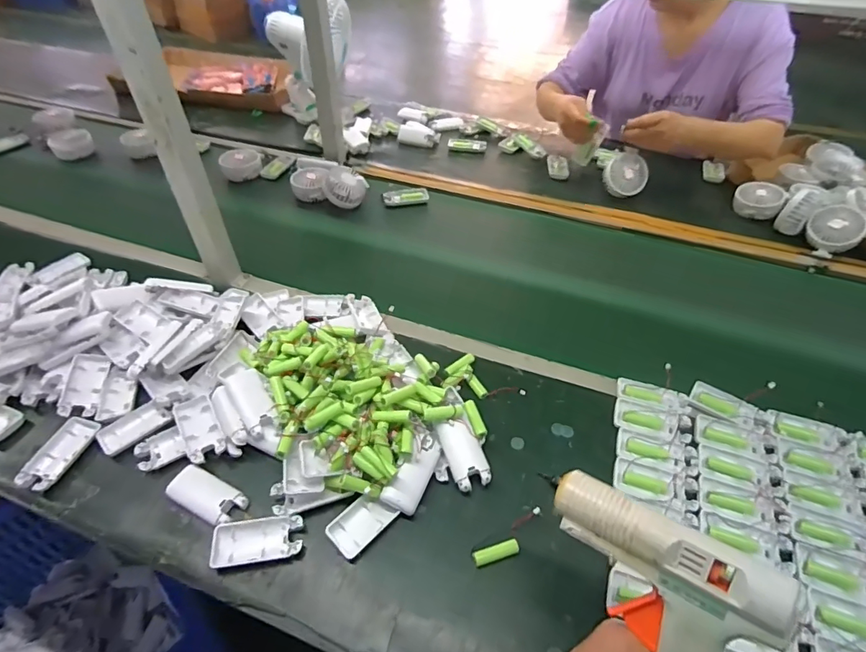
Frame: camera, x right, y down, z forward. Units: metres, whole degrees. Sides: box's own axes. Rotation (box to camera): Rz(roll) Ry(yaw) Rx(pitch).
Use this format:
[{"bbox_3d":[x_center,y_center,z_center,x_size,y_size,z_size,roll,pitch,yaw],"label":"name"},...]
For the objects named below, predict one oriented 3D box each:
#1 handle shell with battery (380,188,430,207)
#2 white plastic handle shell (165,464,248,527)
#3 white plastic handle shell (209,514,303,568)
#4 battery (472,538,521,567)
[{"bbox_3d":[-0.061,-0.282,1.042,0.098,0.023,0.032,-8,47,-8],"label":"handle shell with battery"},{"bbox_3d":[-0.269,0.197,0.561,0.096,0.013,0.042,21,51,18],"label":"white plastic handle shell"},{"bbox_3d":[-0.194,0.238,0.530,0.094,0.010,0.045,-7,48,-7],"label":"white plastic handle shell"},{"bbox_3d":[0.070,0.247,0.522,0.051,0.012,0.015,-12,48,-11],"label":"battery"}]

